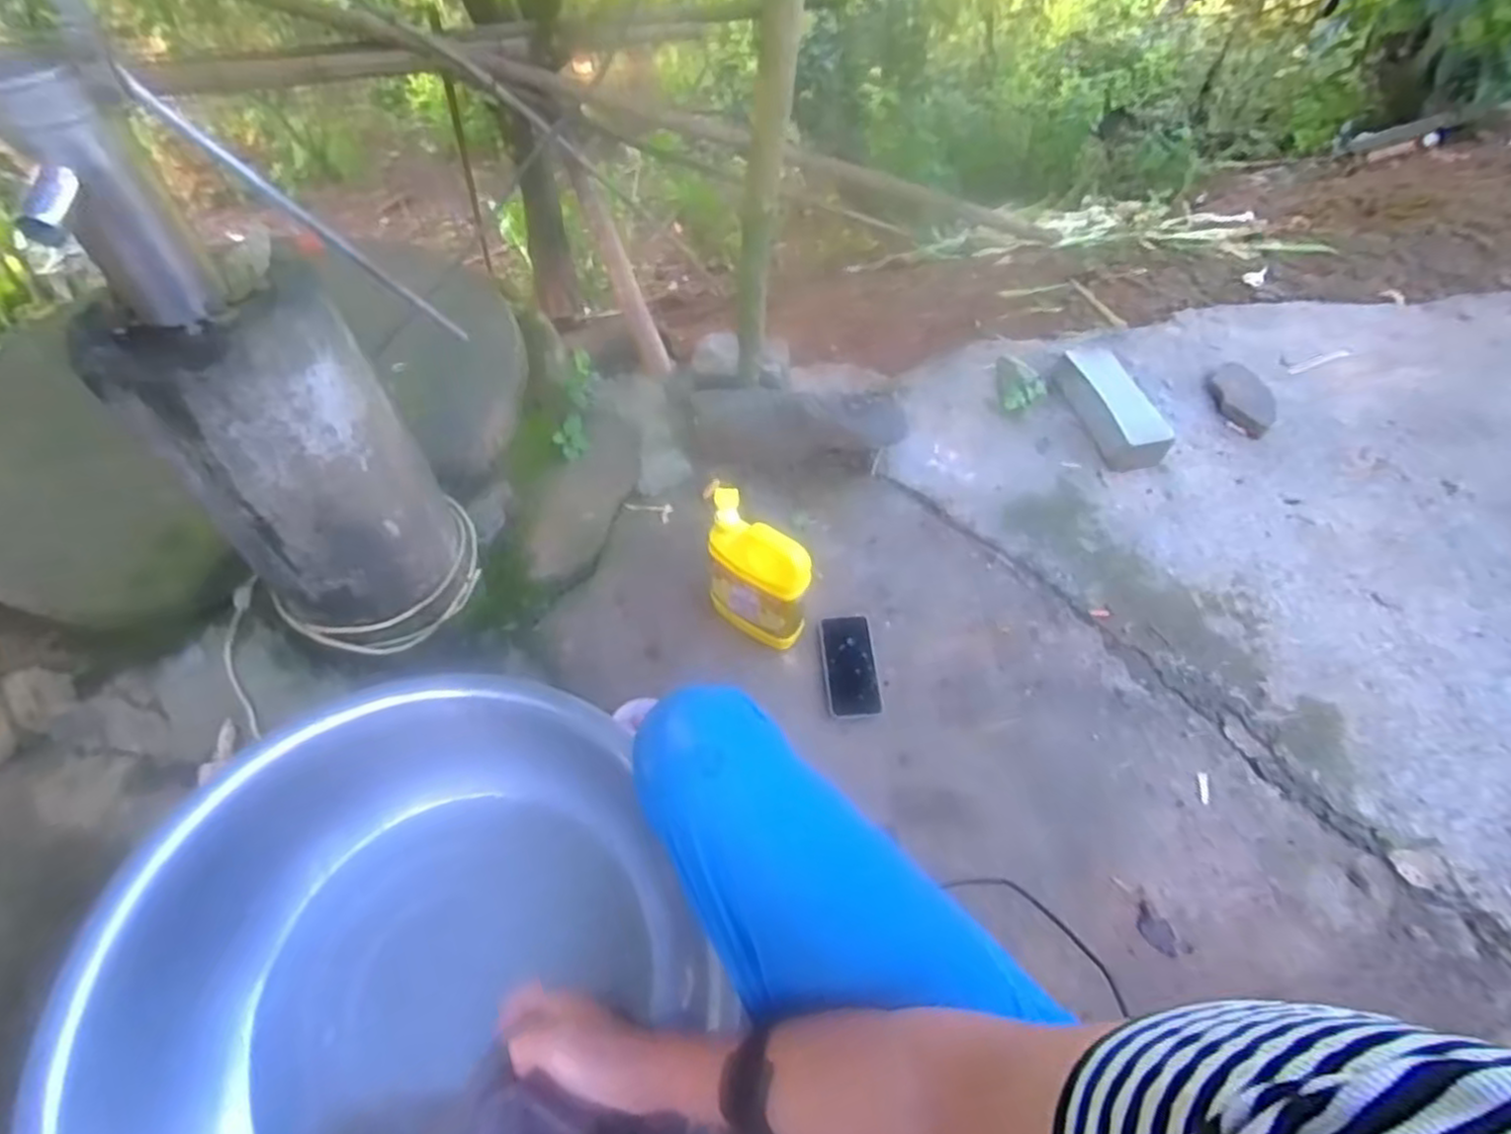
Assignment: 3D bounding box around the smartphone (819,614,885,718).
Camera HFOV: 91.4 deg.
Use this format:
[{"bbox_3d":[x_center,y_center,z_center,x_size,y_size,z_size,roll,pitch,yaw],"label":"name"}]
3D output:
[{"bbox_3d":[0.138,0.143,1.067,0.075,0.016,0.149,-3,55,-1],"label":"smartphone"}]

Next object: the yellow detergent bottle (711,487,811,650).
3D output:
[{"bbox_3d":[0.000,0.020,1.012,0.153,0.226,0.062,32,61,20],"label":"yellow detergent bottle"}]

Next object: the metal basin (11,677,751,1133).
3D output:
[{"bbox_3d":[-0.382,0.475,0.788,0.534,0.209,0.576,-2,60,-4],"label":"metal basin"}]

